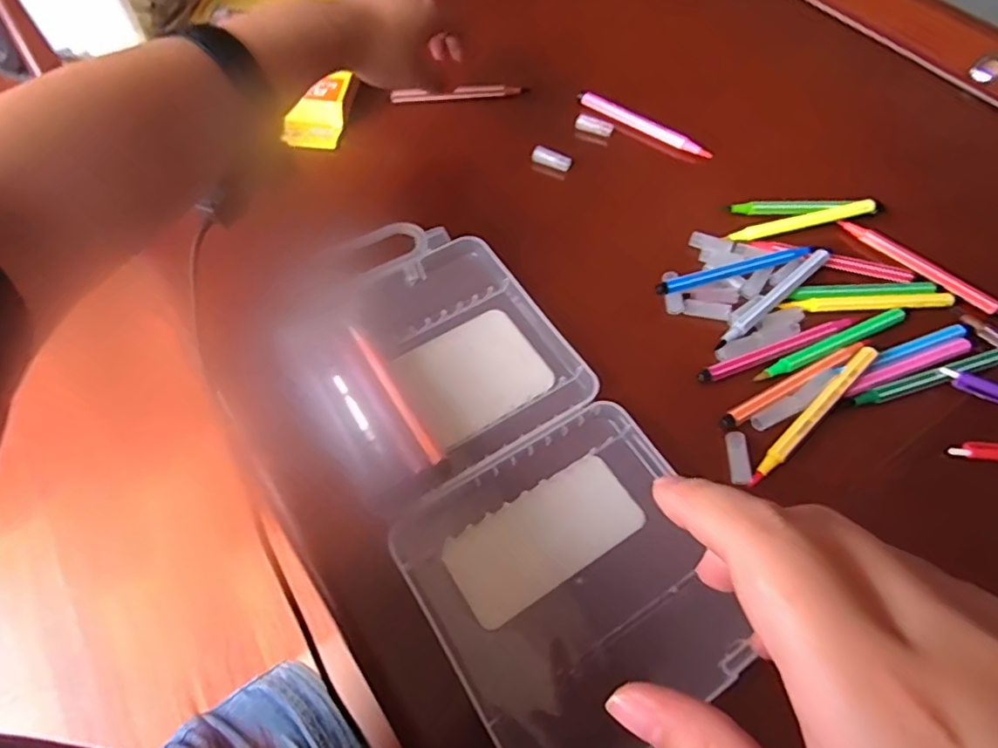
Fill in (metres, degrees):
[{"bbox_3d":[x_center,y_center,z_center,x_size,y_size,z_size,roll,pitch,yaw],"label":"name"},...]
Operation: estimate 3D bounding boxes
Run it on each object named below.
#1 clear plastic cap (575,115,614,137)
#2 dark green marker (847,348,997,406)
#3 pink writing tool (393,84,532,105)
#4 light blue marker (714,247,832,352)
[{"bbox_3d":[0.082,-0.212,0.504,0.033,0.008,0.012,14,60,-7],"label":"clear plastic cap"},{"bbox_3d":[0.280,0.003,0.380,0.117,0.006,0.012,-16,62,-10],"label":"dark green marker"},{"bbox_3d":[-0.035,-0.250,0.522,0.119,0.011,0.008,-2,60,-2],"label":"pink writing tool"},{"bbox_3d":[0.190,-0.053,0.404,0.119,0.013,0.012,-37,67,-20],"label":"light blue marker"}]

